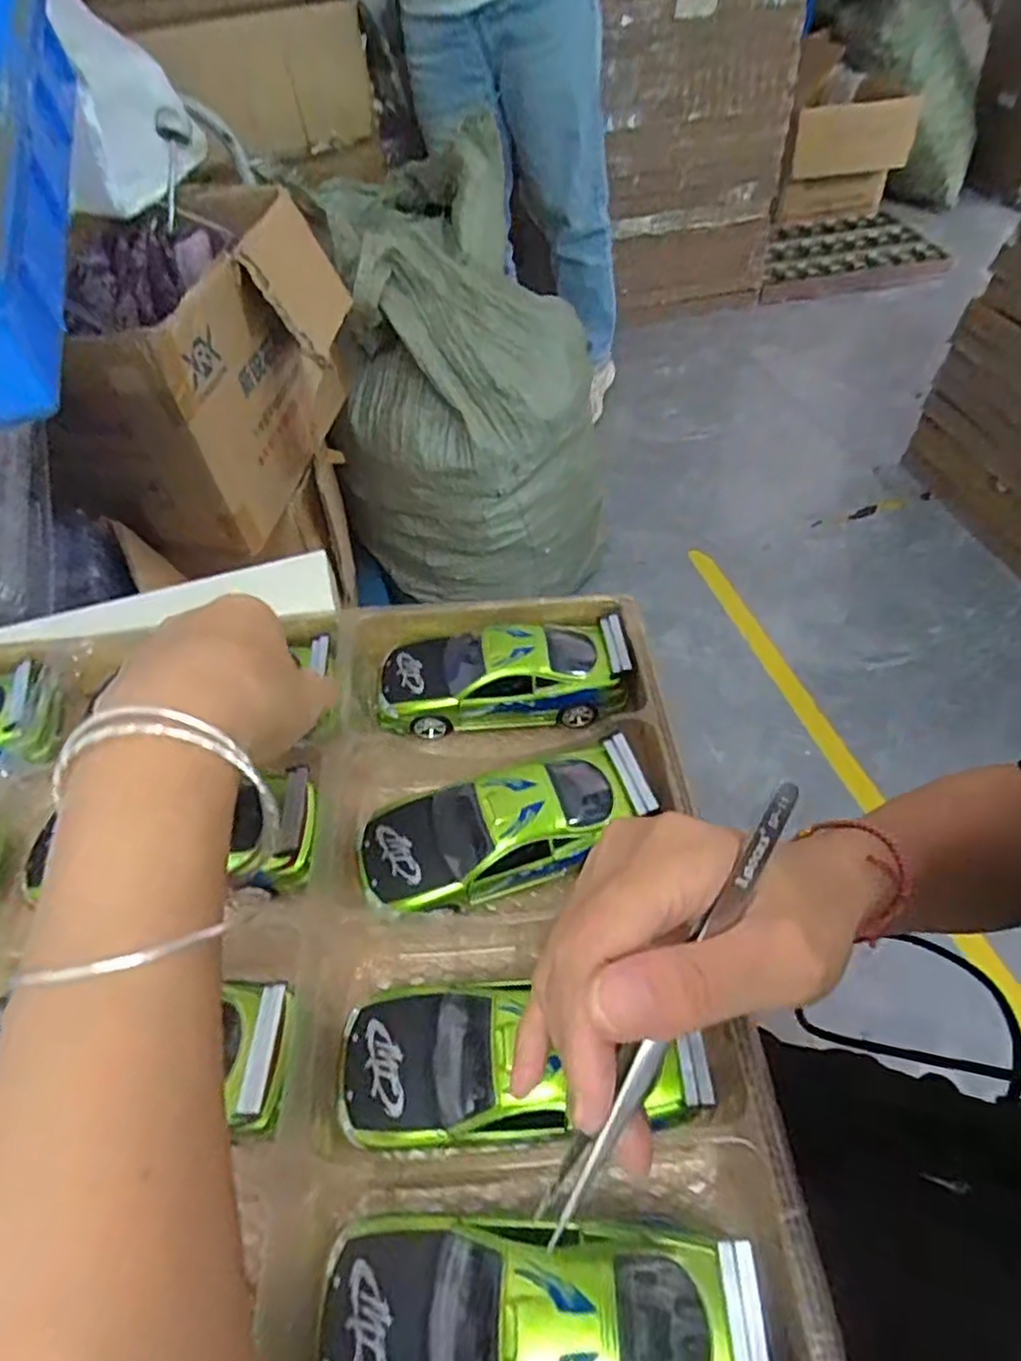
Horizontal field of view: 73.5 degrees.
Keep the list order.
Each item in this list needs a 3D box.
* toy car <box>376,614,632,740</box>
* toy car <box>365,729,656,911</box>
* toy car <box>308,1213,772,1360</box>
[{"bbox_3d":[-0.004,-0.004,0.359,0.126,0.036,0.047,-6,52,0],"label":"toy car"},{"bbox_3d":[-0.001,0.065,0.301,0.126,0.028,0.050,-16,53,-8],"label":"toy car"},{"bbox_3d":[0.007,0.186,0.198,0.127,0.026,0.049,-2,52,3],"label":"toy car"}]

